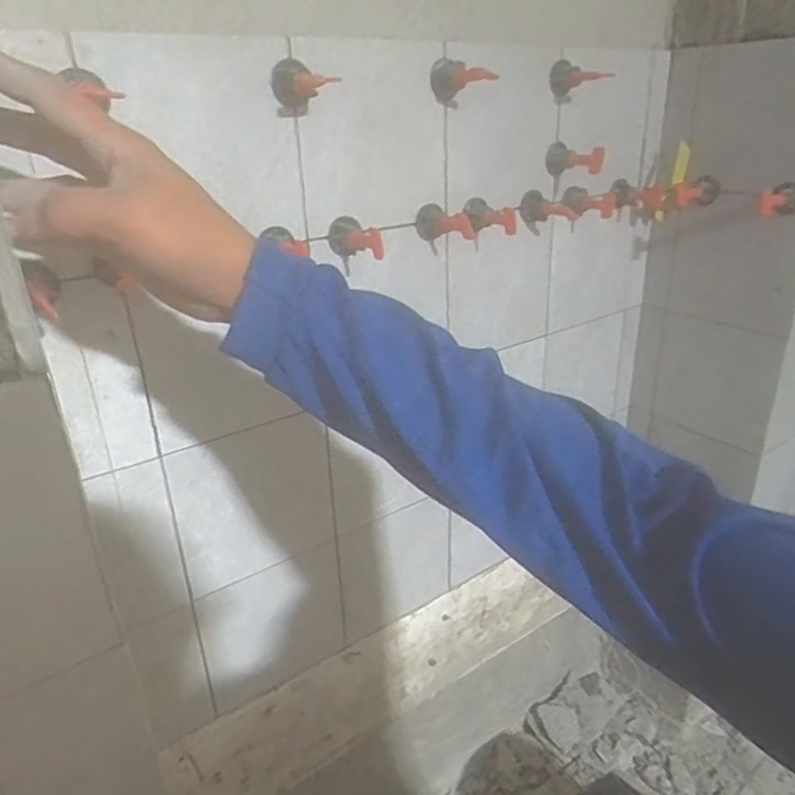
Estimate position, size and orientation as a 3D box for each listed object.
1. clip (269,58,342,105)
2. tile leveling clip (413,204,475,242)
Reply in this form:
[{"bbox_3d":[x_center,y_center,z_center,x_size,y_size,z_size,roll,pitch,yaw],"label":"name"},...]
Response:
[{"bbox_3d":[-0.066,-0.229,0.454,0.027,0.028,0.054,-21,31,-34],"label":"clip"},{"bbox_3d":[0.041,-0.153,0.565,0.025,0.029,0.061,-15,28,-26],"label":"tile leveling clip"}]

